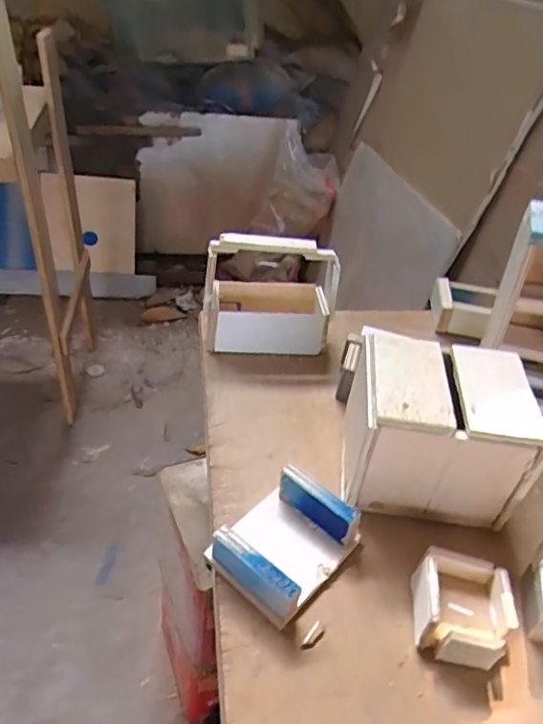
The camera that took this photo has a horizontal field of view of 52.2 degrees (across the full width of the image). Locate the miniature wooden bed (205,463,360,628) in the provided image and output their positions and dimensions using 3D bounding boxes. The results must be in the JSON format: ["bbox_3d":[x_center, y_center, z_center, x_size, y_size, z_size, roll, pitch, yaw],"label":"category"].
[{"bbox_3d":[0.011,0.166,0.510,0.097,0.051,0.117,29,45,27],"label":"miniature wooden bed"}]

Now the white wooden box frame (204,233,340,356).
[{"bbox_3d":[-0.002,-0.094,0.744,0.168,0.163,0.087,1,39,-6],"label":"white wooden box frame"}]

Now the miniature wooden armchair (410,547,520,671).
[{"bbox_3d":[0.161,0.210,0.477,0.078,0.048,0.075,10,39,5],"label":"miniature wooden armchair"}]

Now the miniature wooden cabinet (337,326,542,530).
[{"bbox_3d":[0.166,0.074,0.570,0.154,0.146,0.129,7,39,2],"label":"miniature wooden cabinet"}]

